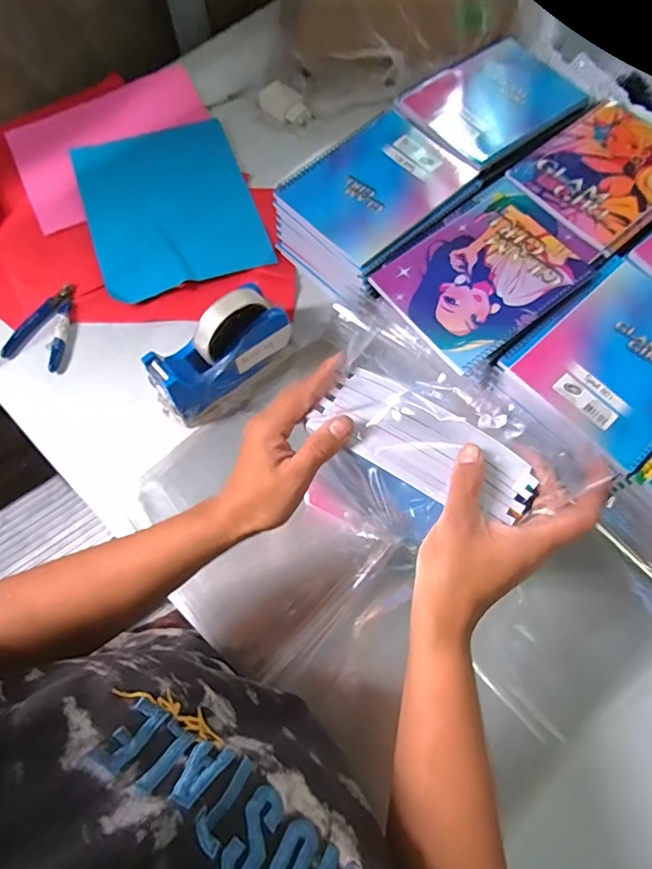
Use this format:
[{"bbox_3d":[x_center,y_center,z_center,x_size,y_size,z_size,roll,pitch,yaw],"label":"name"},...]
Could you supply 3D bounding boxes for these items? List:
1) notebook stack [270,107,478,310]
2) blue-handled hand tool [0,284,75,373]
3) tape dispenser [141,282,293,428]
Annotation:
[{"bbox_3d":[0.060,-0.279,0.604,0.224,0.084,0.160,-43,75,-13],"label":"notebook stack"},{"bbox_3d":[-0.339,-0.133,0.585,0.070,0.008,0.111,9,70,4],"label":"blue-handled hand tool"},{"bbox_3d":[-0.112,-0.086,0.519,0.160,0.106,0.060,-38,74,-12],"label":"tape dispenser"}]

